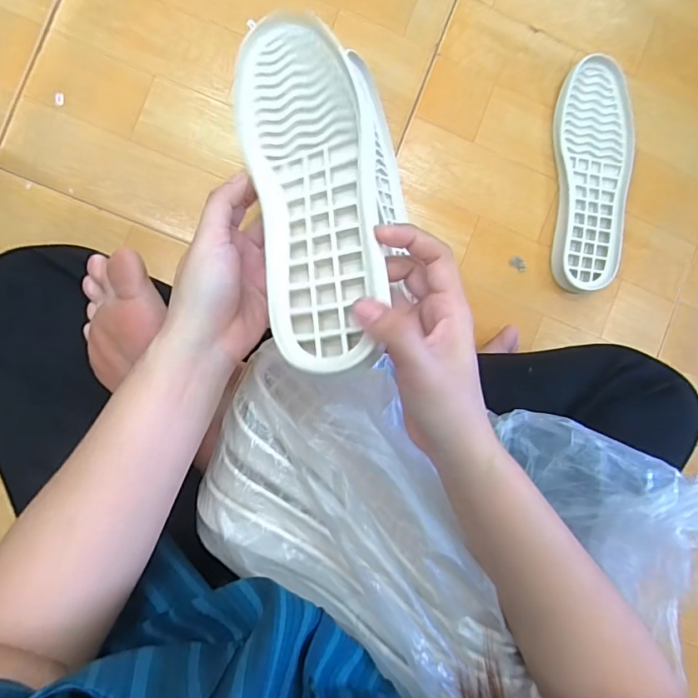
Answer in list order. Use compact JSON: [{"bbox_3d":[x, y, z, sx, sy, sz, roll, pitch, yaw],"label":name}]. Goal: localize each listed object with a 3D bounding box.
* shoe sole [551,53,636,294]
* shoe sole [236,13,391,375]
[{"bbox_3d":[0.297,-0.211,0.575,0.093,0.027,0.276,3,90,-6],"label":"shoe sole"},{"bbox_3d":[-0.026,-0.112,0.323,0.086,0.028,0.267,-15,71,16],"label":"shoe sole"}]

